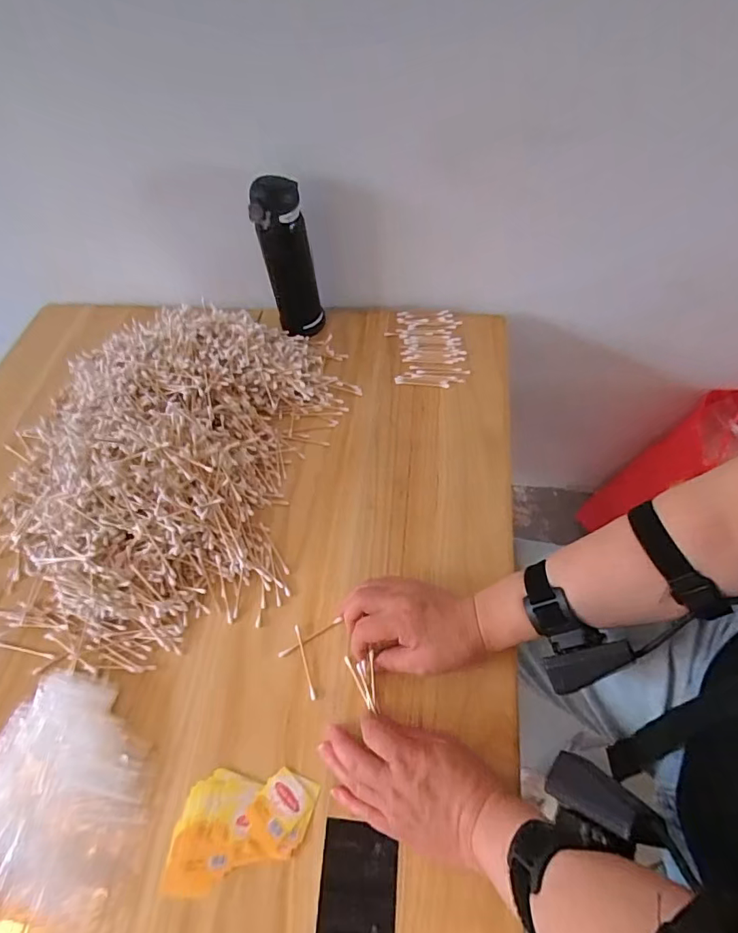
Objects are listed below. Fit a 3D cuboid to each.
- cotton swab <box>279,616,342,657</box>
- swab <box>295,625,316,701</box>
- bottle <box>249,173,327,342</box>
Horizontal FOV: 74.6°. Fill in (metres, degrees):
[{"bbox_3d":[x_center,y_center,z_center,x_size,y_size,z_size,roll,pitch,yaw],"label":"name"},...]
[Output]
[{"bbox_3d":[-0.061,0.175,0.500,0.071,0.004,0.006,-27,59,-13],"label":"cotton swab"},{"bbox_3d":[-0.064,0.196,0.488,0.005,0.004,0.073,-17,57,-7],"label":"swab"},{"bbox_3d":[-0.113,-0.291,0.682,0.064,0.230,0.073,-9,57,-2],"label":"bottle"}]

